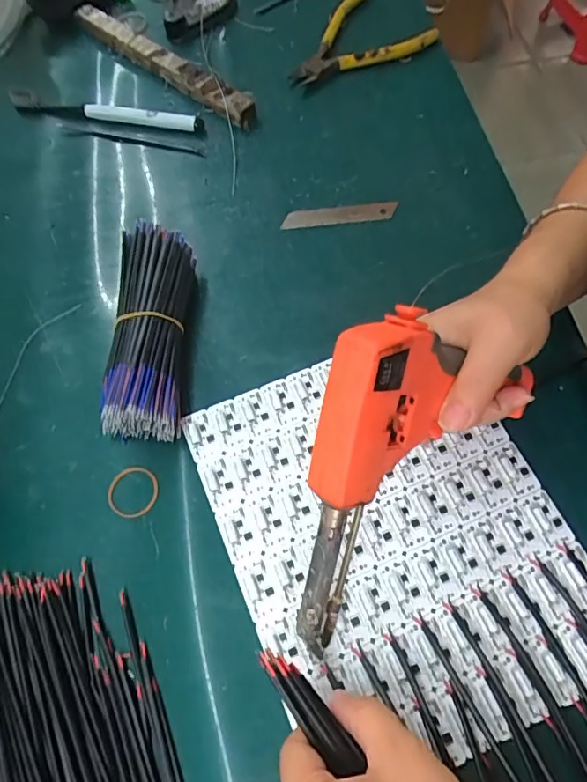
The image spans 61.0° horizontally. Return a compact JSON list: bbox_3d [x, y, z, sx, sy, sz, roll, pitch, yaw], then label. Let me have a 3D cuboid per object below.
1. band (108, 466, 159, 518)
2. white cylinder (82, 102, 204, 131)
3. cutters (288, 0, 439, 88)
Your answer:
[{"bbox_3d":[-0.105,0.065,0.325,0.033,0.004,0.033,0,65,1],"label":"band"},{"bbox_3d":[-0.138,-0.251,0.454,0.107,0.015,0.012,6,65,4],"label":"white cylinder"},{"bbox_3d":[0.053,-0.384,0.528,0.167,0.021,0.132,-23,67,-9],"label":"cutters"}]

